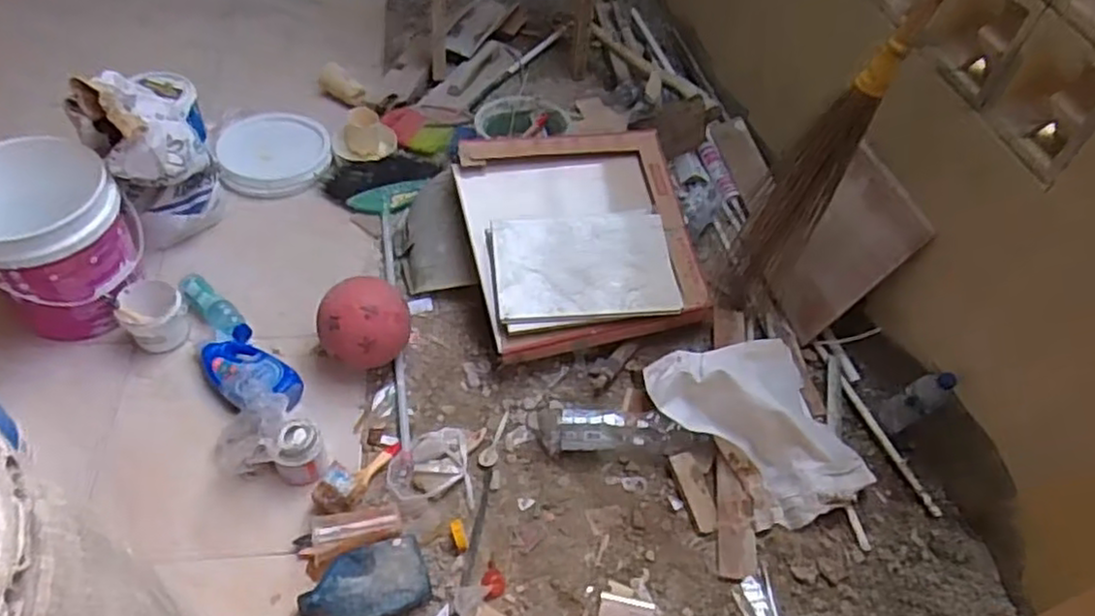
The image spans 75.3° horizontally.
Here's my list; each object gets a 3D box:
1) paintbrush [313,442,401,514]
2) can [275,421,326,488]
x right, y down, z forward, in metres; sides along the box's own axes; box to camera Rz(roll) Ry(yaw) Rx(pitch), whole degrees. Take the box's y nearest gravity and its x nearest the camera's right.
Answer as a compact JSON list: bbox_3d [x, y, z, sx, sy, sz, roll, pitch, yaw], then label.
[{"bbox_3d":[-0.364,0.323,1.379,0.078,0.049,0.200,35,33,18],"label":"paintbrush"},{"bbox_3d":[-0.466,0.275,1.356,0.090,0.098,0.105,5,54,-4],"label":"can"}]

